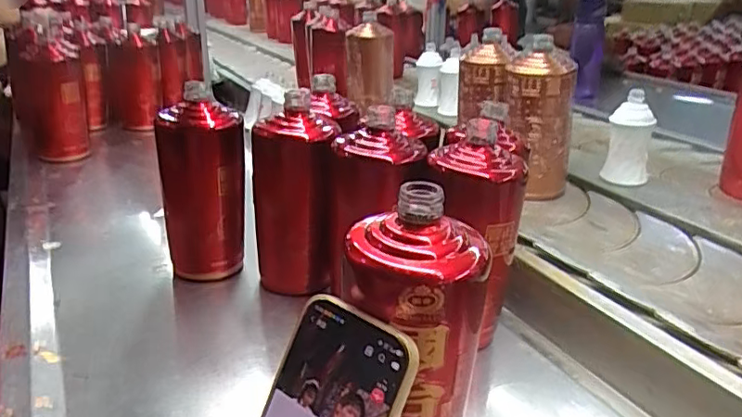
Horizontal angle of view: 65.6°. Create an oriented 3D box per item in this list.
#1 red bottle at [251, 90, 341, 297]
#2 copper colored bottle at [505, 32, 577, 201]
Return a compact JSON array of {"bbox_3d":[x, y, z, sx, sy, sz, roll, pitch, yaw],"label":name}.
[{"bbox_3d":[-0.077,-0.009,0.603,0.086,0.204,0.089,-6,25,-14],"label":"red bottle"},{"bbox_3d":[0.209,-0.107,0.727,0.085,0.205,0.081,6,25,14],"label":"copper colored bottle"}]

